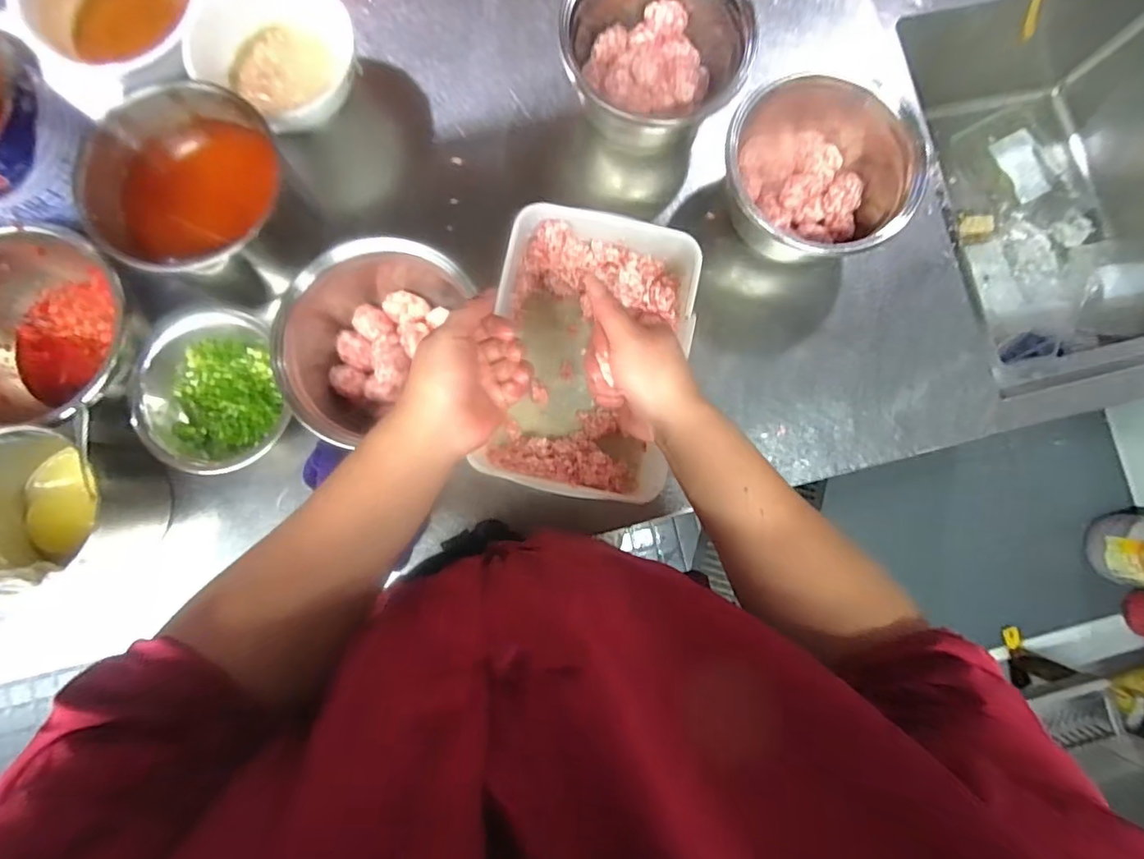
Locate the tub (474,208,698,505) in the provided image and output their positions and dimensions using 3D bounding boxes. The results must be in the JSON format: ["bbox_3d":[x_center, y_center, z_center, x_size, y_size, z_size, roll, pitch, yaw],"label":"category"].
[{"bbox_3d":[0.017,-0.079,0.592,0.203,0.094,0.297,11,84,-1],"label":"tub"}]

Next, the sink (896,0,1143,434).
[{"bbox_3d":[0.743,-0.362,0.819,0.579,0.292,0.637,-12,85,-3],"label":"sink"}]

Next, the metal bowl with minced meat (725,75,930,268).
[{"bbox_3d":[0.274,-0.291,0.612,0.211,0.103,0.193,0,84,-2],"label":"metal bowl with minced meat"}]

